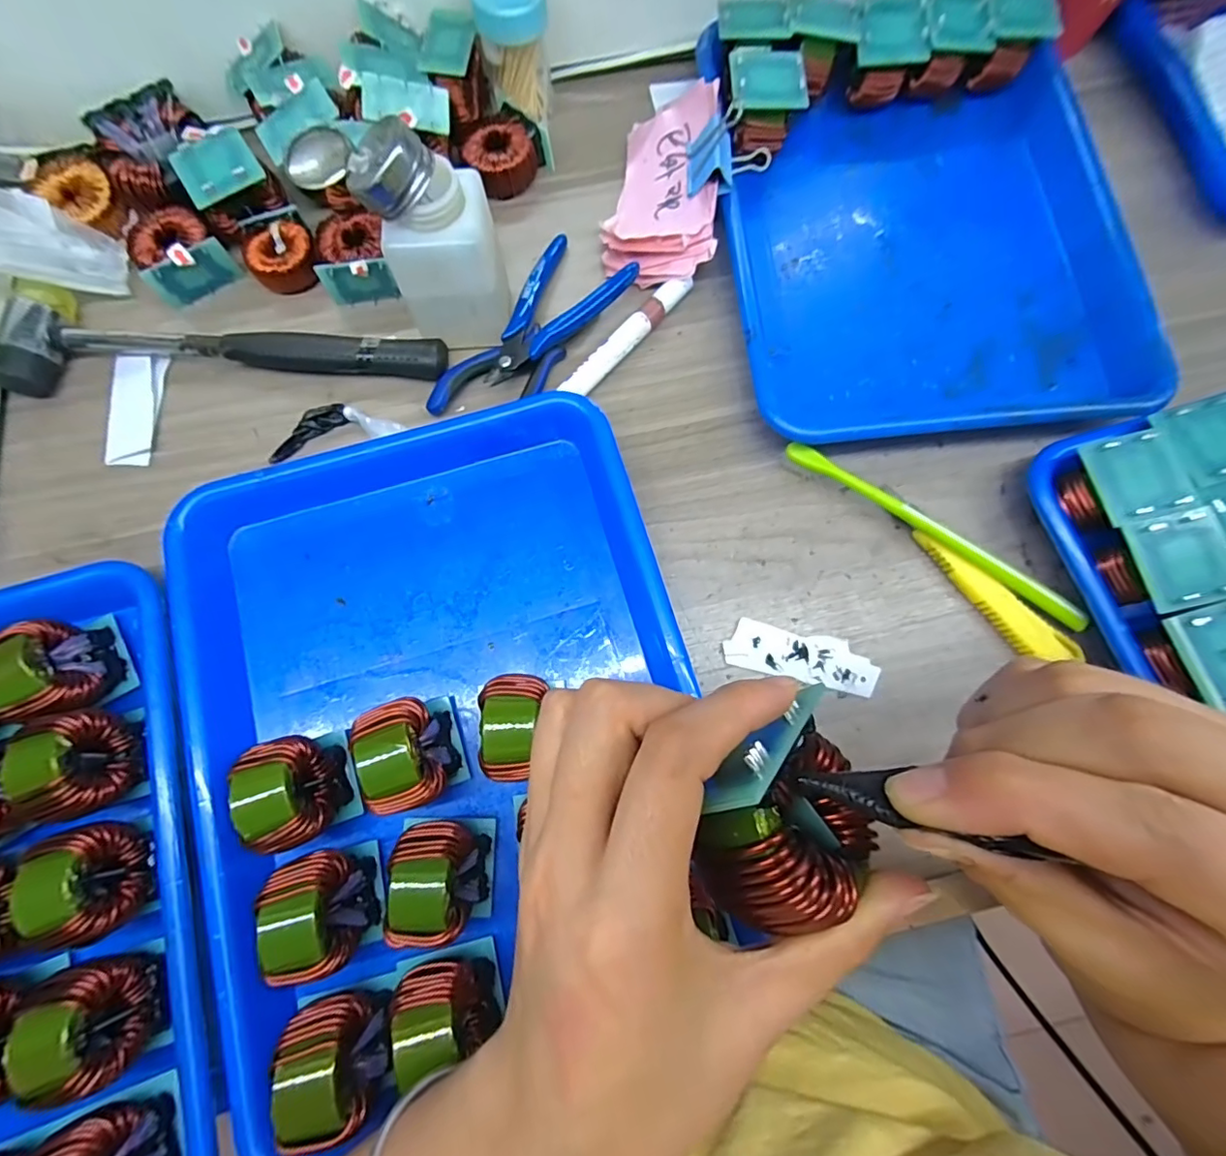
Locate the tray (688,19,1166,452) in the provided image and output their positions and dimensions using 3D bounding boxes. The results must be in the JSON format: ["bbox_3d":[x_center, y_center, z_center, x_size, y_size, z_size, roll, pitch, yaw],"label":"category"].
[{"bbox_3d":[0.200,-0.220,0.349,0.250,0.031,0.282,-4,77,-1],"label":"tray"}]

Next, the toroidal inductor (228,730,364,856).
[{"bbox_3d":[-0.152,0.103,0.262,0.034,0.052,0.046,-17,77,-4],"label":"toroidal inductor"}]

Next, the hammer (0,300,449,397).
[{"bbox_3d":[-0.236,-0.143,0.332,0.260,0.028,0.046,-2,77,-1],"label":"hammer"}]

